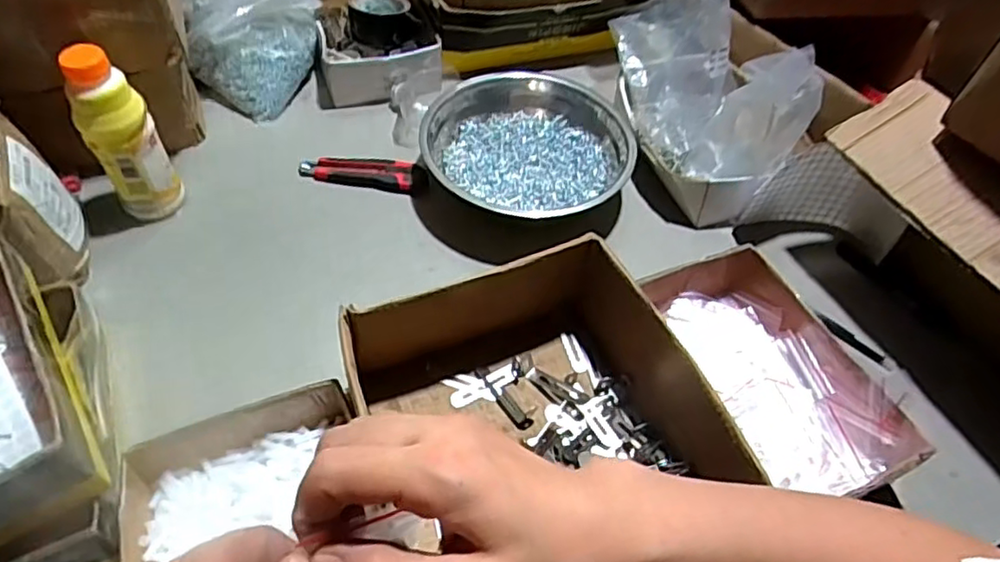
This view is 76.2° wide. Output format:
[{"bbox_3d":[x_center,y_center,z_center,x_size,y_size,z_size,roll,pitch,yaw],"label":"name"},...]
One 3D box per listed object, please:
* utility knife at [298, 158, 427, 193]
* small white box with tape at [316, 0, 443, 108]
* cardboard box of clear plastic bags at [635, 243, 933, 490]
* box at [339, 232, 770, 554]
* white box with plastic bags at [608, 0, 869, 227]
[{"bbox_3d":[-0.171,-0.132,0.792,0.156,0.026,0.038,7,52,1],"label":"utility knife"},{"bbox_3d":[-0.193,-0.365,0.948,0.161,0.085,0.256,-13,55,-14],"label":"small white box with tape"},{"bbox_3d":[0.262,0.091,0.626,0.138,0.069,0.260,-17,56,-17],"label":"cardboard box of clear plastic bags"},{"bbox_3d":[0.039,0.140,0.533,0.251,0.125,0.293,-17,56,-17],"label":"box"},{"bbox_3d":[0.269,-0.241,0.788,0.187,0.180,0.283,-11,54,-13],"label":"white box with plastic bags"}]

